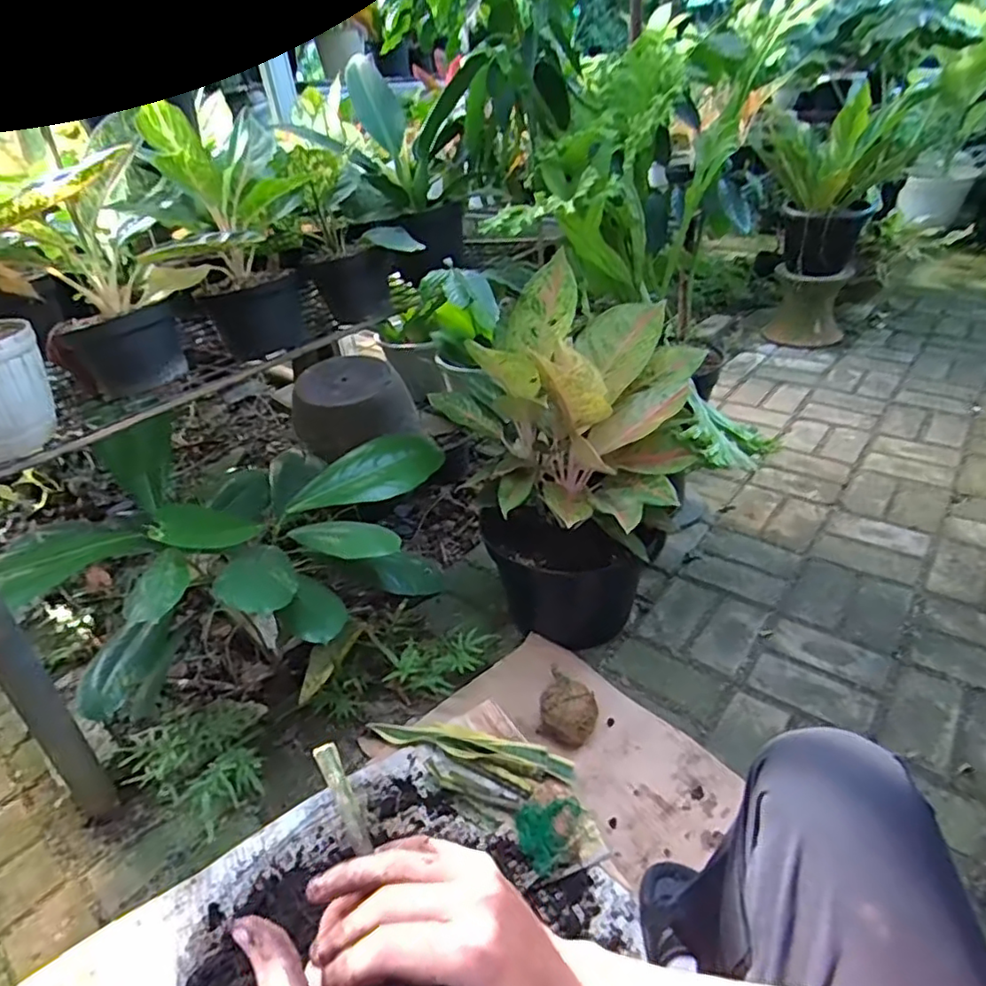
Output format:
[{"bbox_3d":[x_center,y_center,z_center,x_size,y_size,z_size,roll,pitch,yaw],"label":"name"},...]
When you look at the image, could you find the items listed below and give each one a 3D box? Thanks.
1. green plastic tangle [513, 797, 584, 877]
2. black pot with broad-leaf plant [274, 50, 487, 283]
[{"bbox_3d":[0.069,0.456,0.859,0.081,0.031,0.109,18,40,28],"label":"green plastic tangle"},{"bbox_3d":[-0.167,-0.541,1.067,0.226,0.302,0.402,-25,37,-28],"label":"black pot with broad-leaf plant"}]

